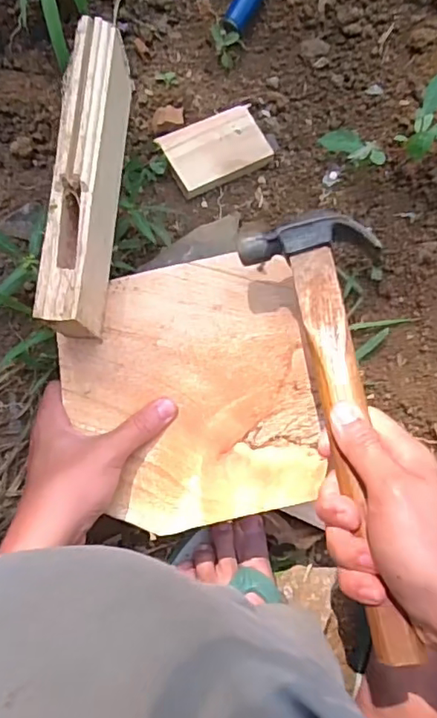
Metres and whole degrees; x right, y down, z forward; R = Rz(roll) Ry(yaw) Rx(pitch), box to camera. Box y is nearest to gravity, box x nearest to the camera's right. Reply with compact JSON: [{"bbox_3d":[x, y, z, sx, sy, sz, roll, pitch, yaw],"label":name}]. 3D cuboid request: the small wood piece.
[{"bbox_3d":[-0.001,-0.210,0.563,0.102,0.020,0.067,-28,91,-8],"label":"small wood piece"}]

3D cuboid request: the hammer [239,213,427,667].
[{"bbox_3d":[0.090,0.028,0.352,0.082,0.028,0.273,-19,71,7],"label":"hammer"}]

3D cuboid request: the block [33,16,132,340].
[{"bbox_3d":[-0.096,-0.128,0.413,0.040,0.059,0.217,6,87,-7],"label":"block"}]

